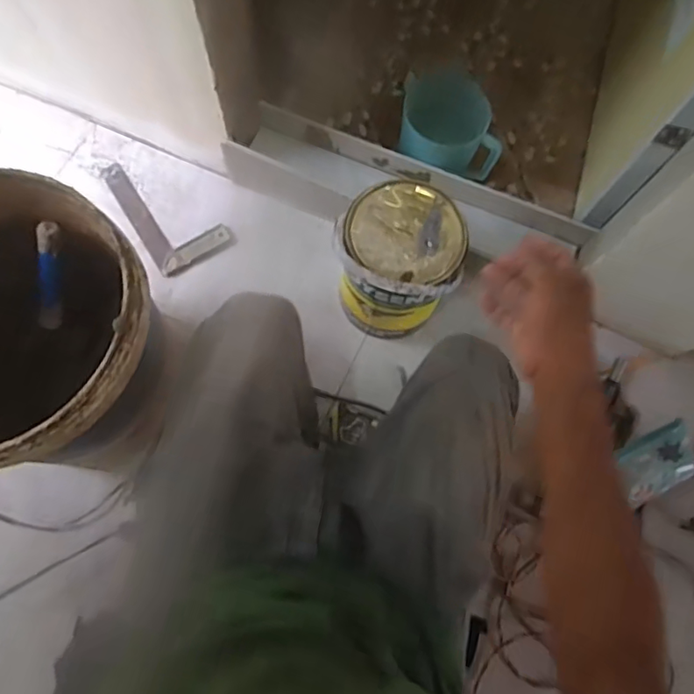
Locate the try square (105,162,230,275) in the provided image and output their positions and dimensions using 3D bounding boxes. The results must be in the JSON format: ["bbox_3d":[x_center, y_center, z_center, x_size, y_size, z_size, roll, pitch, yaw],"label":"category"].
[{"bbox_3d":[-0.311,-0.241,0.941,0.130,0.011,0.231,-33,79,-11],"label":"try square"}]

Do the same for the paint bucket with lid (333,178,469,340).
[{"bbox_3d":[0.071,-0.116,0.784,0.163,0.217,0.181,33,75,6],"label":"paint bucket with lid"}]

